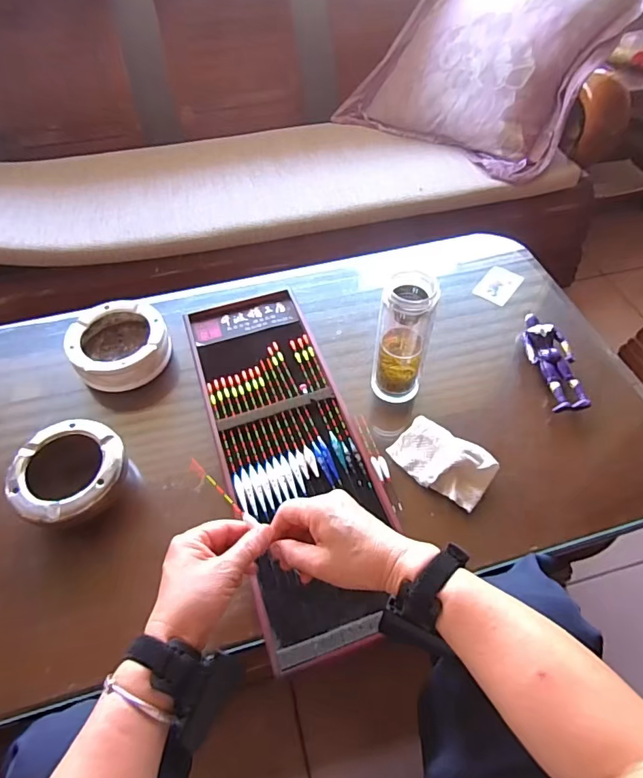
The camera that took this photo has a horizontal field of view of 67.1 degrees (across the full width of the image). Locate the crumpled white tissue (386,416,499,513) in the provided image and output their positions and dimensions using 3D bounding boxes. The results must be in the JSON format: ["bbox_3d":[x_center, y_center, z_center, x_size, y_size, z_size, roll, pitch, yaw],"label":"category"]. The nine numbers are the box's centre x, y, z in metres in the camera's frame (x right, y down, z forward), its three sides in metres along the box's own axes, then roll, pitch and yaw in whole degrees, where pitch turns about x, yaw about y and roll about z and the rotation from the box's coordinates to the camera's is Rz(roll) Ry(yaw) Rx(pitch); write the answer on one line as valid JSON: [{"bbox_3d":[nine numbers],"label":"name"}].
[{"bbox_3d":[0.156,0.092,0.628,0.126,0.031,0.076,29,59,20],"label":"crumpled white tissue"}]

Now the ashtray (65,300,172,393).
[{"bbox_3d":[-0.304,-0.066,0.738,0.134,0.055,0.145,0,54,0],"label":"ashtray"}]

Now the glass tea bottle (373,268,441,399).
[{"bbox_3d":[0.107,-0.062,0.649,0.067,0.191,0.058,7,54,5],"label":"glass tea bottle"}]

